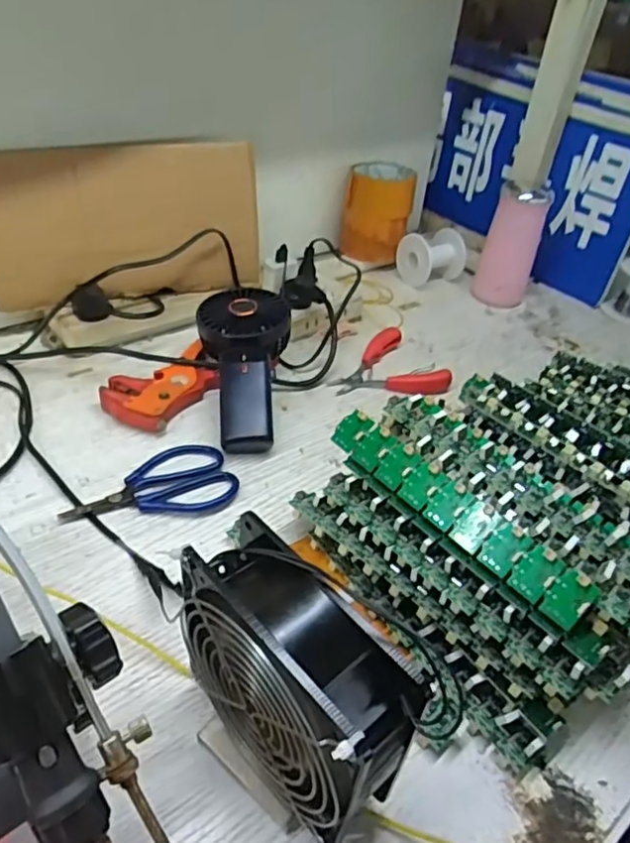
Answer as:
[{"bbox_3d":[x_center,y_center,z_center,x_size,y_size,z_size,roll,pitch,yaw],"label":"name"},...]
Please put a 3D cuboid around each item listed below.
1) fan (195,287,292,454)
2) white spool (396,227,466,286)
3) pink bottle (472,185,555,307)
[{"bbox_3d":[-0.063,-0.050,0.558,0.082,0.041,0.171,0,59,-9],"label":"fan"},{"bbox_3d":[0.152,-0.213,0.793,0.068,0.063,0.065,-15,45,-25],"label":"white spool"},{"bbox_3d":[0.242,-0.212,0.753,0.060,0.135,0.050,2,40,-6],"label":"pink bottle"}]

